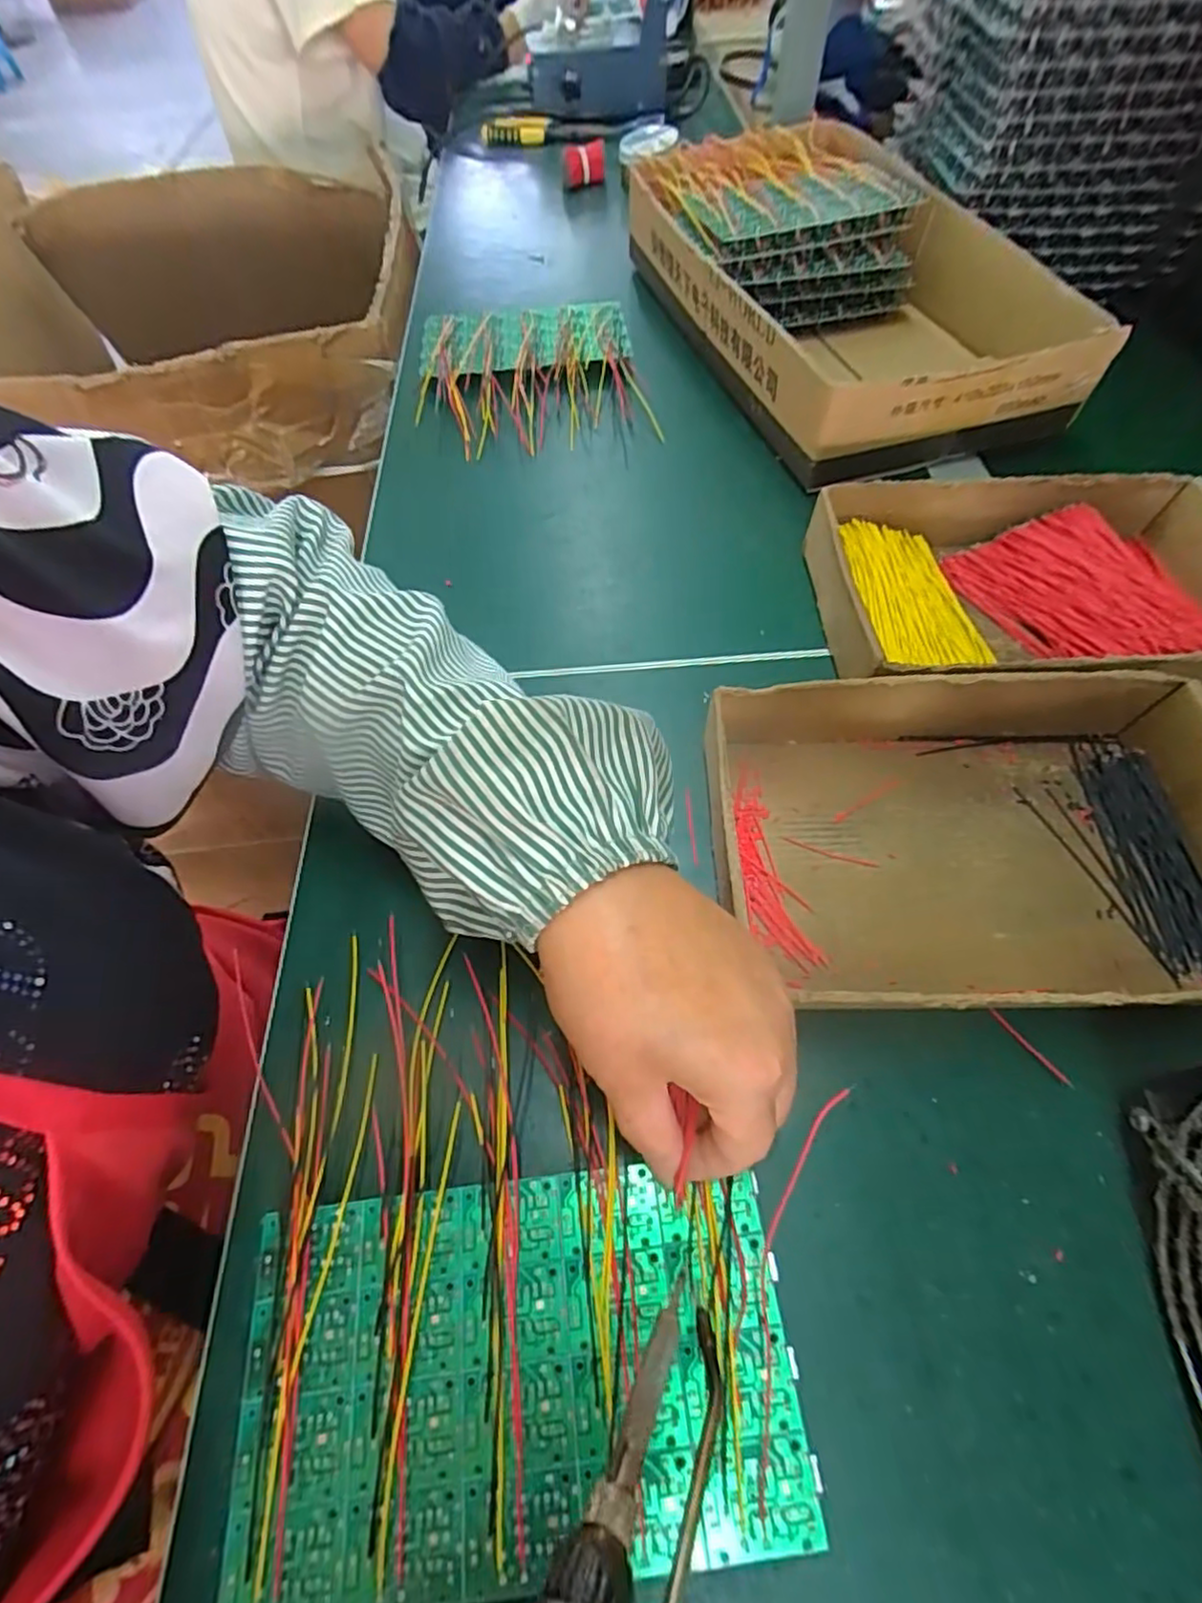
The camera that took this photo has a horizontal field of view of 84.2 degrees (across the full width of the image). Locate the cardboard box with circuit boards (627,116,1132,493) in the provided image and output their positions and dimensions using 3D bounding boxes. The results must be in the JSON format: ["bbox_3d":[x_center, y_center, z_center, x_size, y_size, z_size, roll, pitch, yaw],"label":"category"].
[{"bbox_3d":[0.191,-0.420,0.537,0.239,0.078,0.407,-14,59,-7],"label":"cardboard box with circuit boards"}]

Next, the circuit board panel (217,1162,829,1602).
[{"bbox_3d":[-0.028,0.180,0.213,0.172,0.005,0.100,-7,58,-2],"label":"circuit board panel"}]

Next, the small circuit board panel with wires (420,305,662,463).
[{"bbox_3d":[-0.060,-0.347,0.540,0.174,0.025,0.178,-7,58,-3],"label":"small circuit board panel with wires"}]

